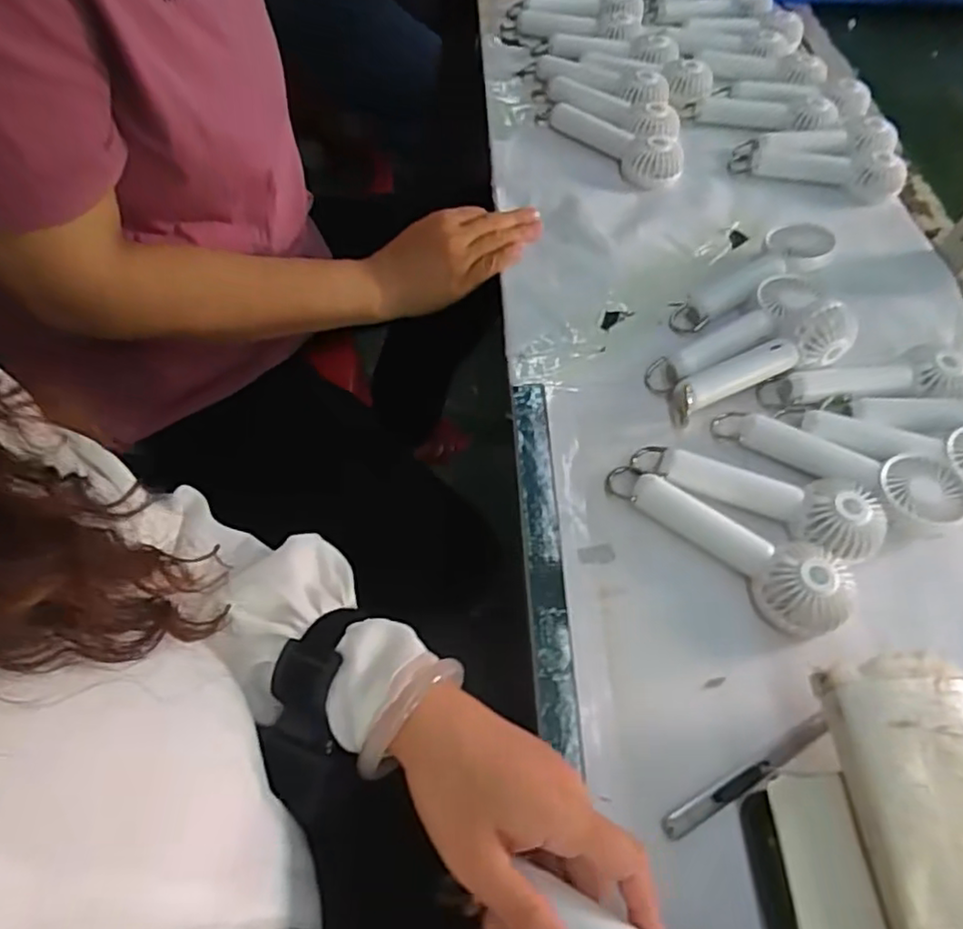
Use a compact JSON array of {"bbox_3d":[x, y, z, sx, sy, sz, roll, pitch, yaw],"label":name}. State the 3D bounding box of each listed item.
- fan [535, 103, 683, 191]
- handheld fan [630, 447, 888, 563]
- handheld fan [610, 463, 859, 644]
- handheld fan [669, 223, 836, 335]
[{"bbox_3d":[0.130,-0.330,0.660,0.054,0.030,0.154,-39,68,-25],"label":"fan"},{"bbox_3d":[0.185,0.020,0.444,0.158,0.032,0.051,16,58,5],"label":"handheld fan"},{"bbox_3d":[0.157,0.047,0.427,0.162,0.032,0.047,37,62,18],"label":"handheld fan"},{"bbox_3d":[0.228,-0.159,0.558,0.160,0.036,0.052,-27,64,-20],"label":"handheld fan"}]

